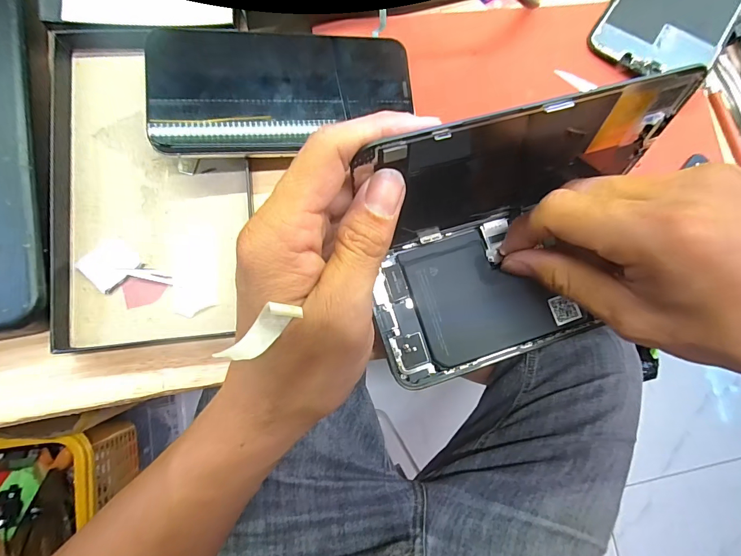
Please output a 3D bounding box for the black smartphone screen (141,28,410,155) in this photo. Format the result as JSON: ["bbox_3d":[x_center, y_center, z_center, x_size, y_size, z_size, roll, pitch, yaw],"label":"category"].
[{"bbox_3d":[-0.045,-0.101,0.206,0.136,0.007,0.065,-6,85,-13],"label":"black smartphone screen"}]

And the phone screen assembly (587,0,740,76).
[{"bbox_3d":[0.208,-0.190,0.247,0.071,0.012,0.148,35,81,0],"label":"phone screen assembly"}]

